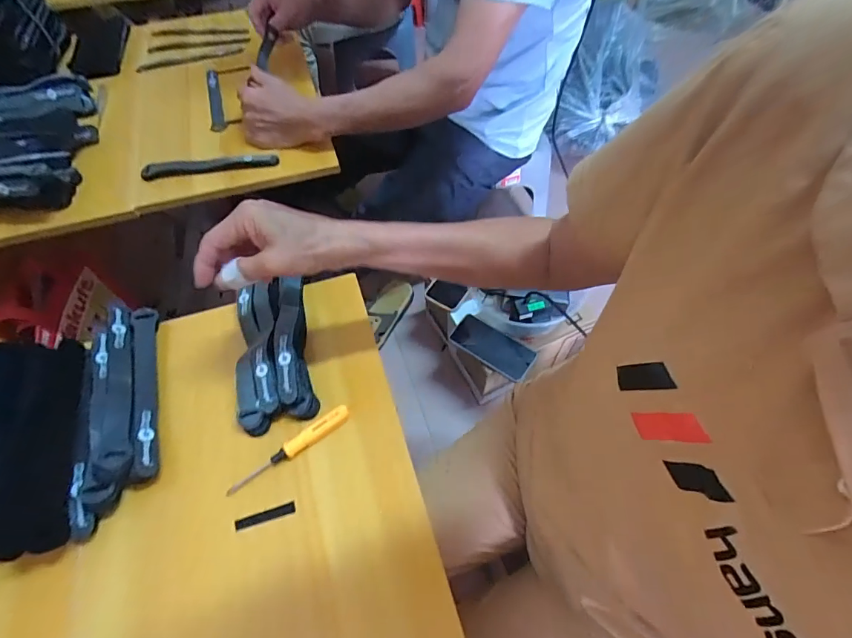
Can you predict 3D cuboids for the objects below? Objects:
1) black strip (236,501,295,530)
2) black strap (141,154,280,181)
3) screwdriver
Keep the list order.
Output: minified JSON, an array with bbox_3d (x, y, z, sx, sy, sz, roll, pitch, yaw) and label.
[{"bbox_3d":[-0.147,0.179,0.385,0.053,0.004,0.010,-14,59,-10],"label":"black strip"},{"bbox_3d":[-0.324,-0.233,0.634,0.193,0.016,0.018,-9,58,-6],"label":"black strap"},{"bbox_3d":[-0.130,0.126,0.405,0.126,0.017,0.017,-31,63,-19],"label":"screwdriver"}]

